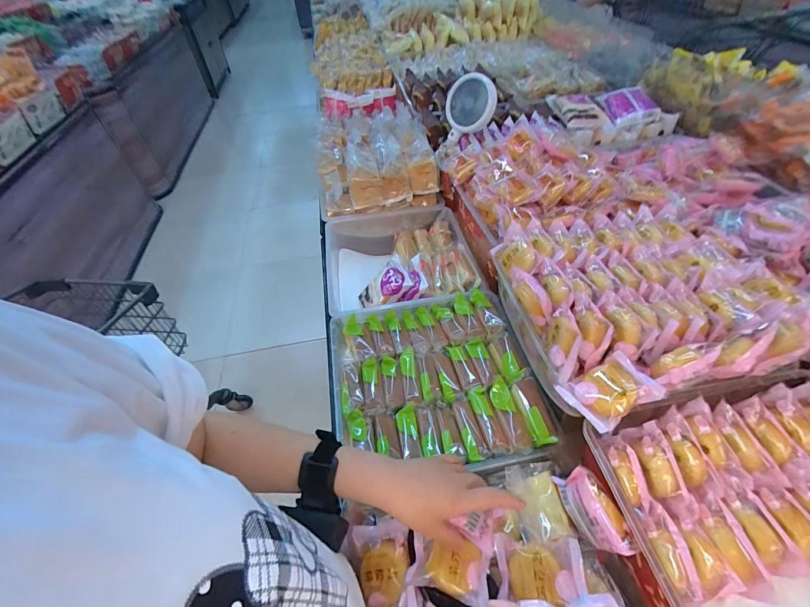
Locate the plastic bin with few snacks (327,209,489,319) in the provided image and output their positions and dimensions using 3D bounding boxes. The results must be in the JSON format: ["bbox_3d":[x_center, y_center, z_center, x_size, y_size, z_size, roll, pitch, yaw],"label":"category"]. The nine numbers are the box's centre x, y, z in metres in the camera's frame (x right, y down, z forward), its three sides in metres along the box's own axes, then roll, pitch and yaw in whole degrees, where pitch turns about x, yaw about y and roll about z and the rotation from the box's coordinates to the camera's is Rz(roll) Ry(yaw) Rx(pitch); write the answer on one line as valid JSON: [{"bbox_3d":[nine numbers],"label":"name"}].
[{"bbox_3d":[-0.016,-0.054,0.843,0.303,0.186,0.328,-14,48,-8],"label":"plastic bin with few snacks"}]

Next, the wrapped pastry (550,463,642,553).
[{"bbox_3d":[0.195,0.216,0.383,0.037,0.052,0.087,-15,48,-9],"label":"wrapped pastry"}]

